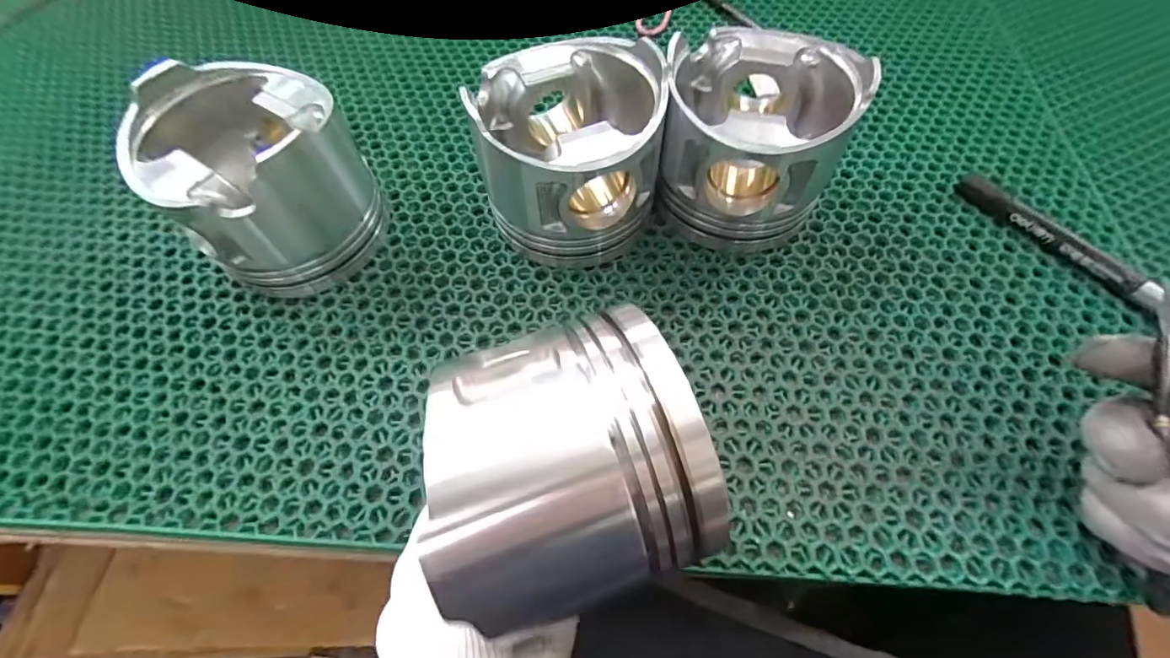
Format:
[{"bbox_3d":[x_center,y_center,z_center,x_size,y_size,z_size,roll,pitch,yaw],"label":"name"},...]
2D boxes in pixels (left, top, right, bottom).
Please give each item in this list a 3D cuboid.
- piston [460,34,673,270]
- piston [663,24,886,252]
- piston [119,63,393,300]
[{"bbox_3d":[-0.007,-0.106,0.313,0.107,0.093,0.113,-5,62,-1],"label":"piston"},{"bbox_3d":[0.101,-0.116,0.314,0.108,0.098,0.108,-1,62,1],"label":"piston"},{"bbox_3d":[-0.196,-0.091,0.305,0.101,0.099,0.102,35,68,18],"label":"piston"}]

